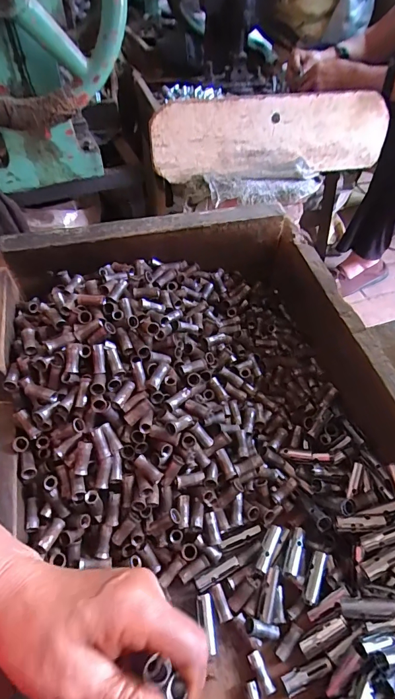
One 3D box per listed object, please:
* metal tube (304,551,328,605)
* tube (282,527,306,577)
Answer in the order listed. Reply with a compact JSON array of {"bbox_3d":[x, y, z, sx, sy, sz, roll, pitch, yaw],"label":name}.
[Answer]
[{"bbox_3d":[0.091,0.175,0.298,0.011,0.010,0.036,18,50,15],"label":"metal tube"},{"bbox_3d":[0.077,0.162,0.309,0.011,0.011,0.036,18,50,15],"label":"tube"}]

